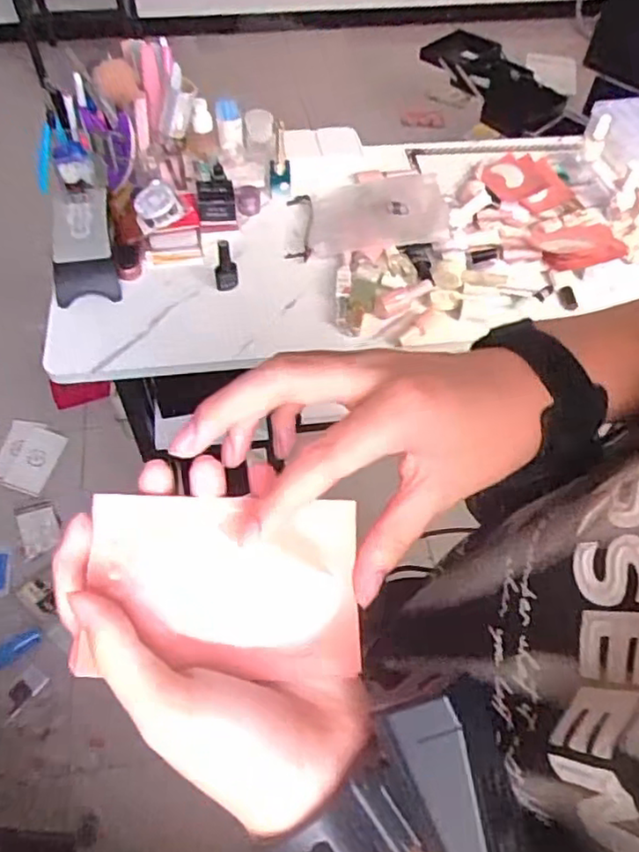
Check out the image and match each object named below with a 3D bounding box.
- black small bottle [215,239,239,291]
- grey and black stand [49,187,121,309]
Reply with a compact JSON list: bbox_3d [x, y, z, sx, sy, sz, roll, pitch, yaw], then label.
[{"bbox_3d":[-0.123,-0.213,0.830,0.029,0.075,0.024,-5,56,-6],"label":"black small bottle"},{"bbox_3d":[-0.312,-0.237,0.842,0.077,0.067,0.147,-10,57,-10],"label":"grey and black stand"}]

